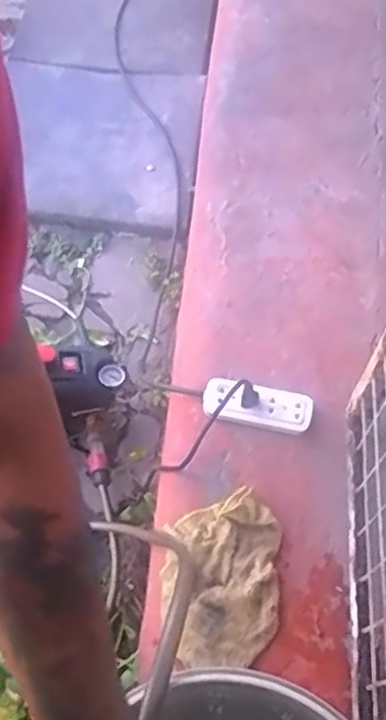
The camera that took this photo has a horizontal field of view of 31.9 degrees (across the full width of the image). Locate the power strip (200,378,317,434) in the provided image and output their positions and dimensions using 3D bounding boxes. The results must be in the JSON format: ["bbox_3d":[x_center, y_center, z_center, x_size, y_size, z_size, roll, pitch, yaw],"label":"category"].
[{"bbox_3d":[0.094,0.067,0.995,0.159,0.031,0.062,10,63,5],"label":"power strip"}]

